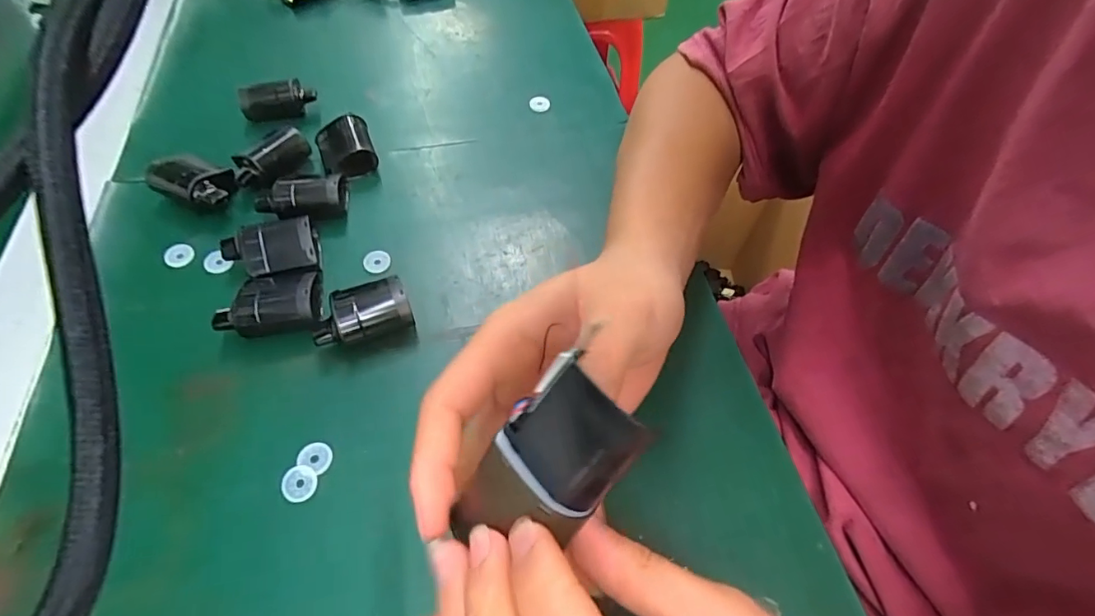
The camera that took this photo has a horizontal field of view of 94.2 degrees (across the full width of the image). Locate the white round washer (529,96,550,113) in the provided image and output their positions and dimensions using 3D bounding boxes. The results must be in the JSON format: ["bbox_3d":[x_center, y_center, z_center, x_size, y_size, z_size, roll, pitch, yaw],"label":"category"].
[{"bbox_3d":[-0.006,-0.175,0.436,0.017,0.005,0.017,2,56,-3],"label":"white round washer"}]

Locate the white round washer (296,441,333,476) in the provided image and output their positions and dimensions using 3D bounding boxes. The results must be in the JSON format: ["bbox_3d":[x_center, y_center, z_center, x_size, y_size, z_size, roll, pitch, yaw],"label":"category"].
[{"bbox_3d":[-0.119,0.075,0.260,0.017,0.004,0.014,21,58,10],"label":"white round washer"}]

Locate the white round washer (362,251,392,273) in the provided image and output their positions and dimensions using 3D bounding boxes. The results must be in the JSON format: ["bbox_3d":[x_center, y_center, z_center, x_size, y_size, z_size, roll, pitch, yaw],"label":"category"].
[{"bbox_3d":[-0.111,-0.030,0.332,0.017,0.004,0.016,2,56,-3],"label":"white round washer"}]

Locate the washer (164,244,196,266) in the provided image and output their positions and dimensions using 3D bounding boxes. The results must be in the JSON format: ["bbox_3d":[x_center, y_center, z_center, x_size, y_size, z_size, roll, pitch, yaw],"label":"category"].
[{"bbox_3d":[-0.240,-0.035,0.332,0.017,0.004,0.014,-35,65,-23],"label":"washer"}]

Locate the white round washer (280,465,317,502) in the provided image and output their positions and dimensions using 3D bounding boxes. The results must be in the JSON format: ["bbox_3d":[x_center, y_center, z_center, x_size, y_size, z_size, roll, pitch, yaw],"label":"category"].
[{"bbox_3d":[-0.123,0.087,0.252,0.017,0.004,0.016,2,56,-3],"label":"white round washer"}]

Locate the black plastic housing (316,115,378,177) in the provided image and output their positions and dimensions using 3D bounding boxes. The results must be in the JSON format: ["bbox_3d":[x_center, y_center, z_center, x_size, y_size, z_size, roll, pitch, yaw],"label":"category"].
[{"bbox_3d":[-0.150,-0.120,0.379,0.037,0.026,0.042,-21,60,-17],"label":"black plastic housing"}]

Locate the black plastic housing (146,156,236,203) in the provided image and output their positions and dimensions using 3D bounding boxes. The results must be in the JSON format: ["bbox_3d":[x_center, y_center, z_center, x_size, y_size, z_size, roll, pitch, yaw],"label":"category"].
[{"bbox_3d":[-0.247,-0.087,0.352,0.053,0.024,0.028,6,56,0],"label":"black plastic housing"}]

